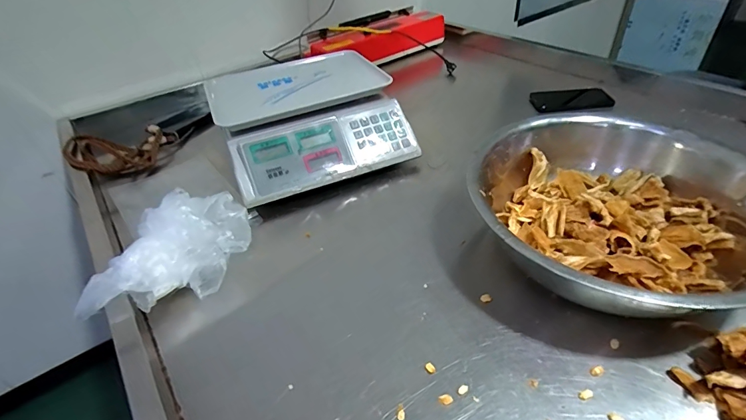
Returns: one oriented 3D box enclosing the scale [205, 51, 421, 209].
[{"bbox_3d":[-0.099,-0.154,0.630,0.293,0.139,0.197,-19,41,-14],"label":"scale"}]

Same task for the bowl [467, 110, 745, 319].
[{"bbox_3d":[0.303,0.001,0.479,0.317,0.125,0.310,-4,40,3],"label":"bowl"}]

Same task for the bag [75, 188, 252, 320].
[{"bbox_3d":[-0.228,0.051,0.460,0.072,0.099,0.206,15,45,24],"label":"bag"}]

